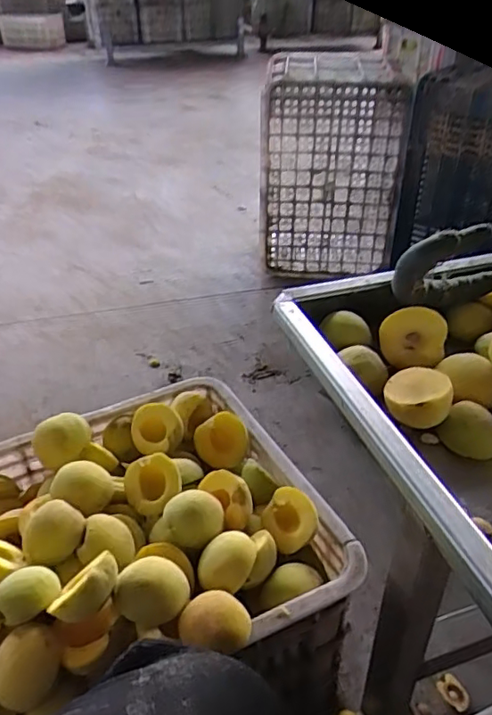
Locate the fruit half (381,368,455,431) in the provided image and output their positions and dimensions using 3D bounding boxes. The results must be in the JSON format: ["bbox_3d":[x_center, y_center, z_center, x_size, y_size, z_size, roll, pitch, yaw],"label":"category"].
[{"bbox_3d":[0.154,0.032,0.515,0.057,0.033,0.057,-11,31,13],"label":"fruit half"}]

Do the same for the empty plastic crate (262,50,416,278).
[{"bbox_3d":[0.228,-0.492,1.510,0.341,0.504,0.224,7,37,10],"label":"empty plastic crate"}]

